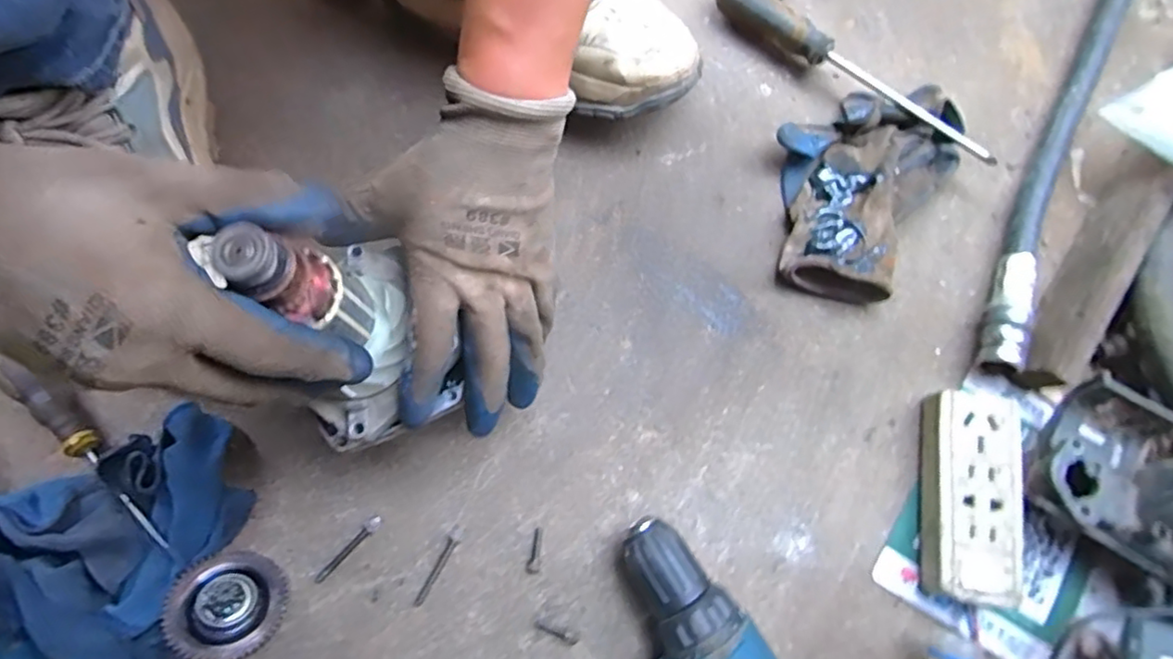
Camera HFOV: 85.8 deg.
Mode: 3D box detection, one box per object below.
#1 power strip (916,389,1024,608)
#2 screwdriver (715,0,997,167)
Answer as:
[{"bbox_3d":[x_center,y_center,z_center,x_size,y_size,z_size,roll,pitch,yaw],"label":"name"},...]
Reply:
[{"bbox_3d":[0.251,0.108,0.414,0.053,0.034,0.129,8,76,2],"label":"power strip"},{"bbox_3d":[0.204,-0.201,0.495,0.246,0.031,0.024,40,79,9],"label":"screwdriver"}]

